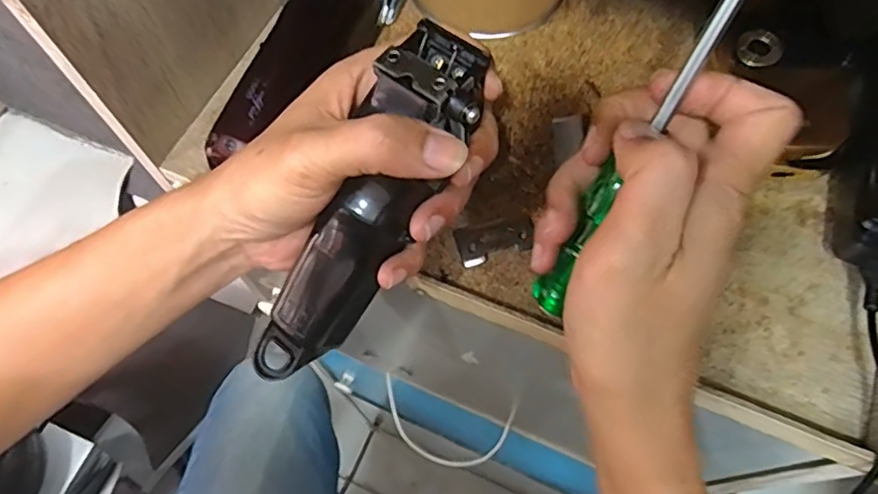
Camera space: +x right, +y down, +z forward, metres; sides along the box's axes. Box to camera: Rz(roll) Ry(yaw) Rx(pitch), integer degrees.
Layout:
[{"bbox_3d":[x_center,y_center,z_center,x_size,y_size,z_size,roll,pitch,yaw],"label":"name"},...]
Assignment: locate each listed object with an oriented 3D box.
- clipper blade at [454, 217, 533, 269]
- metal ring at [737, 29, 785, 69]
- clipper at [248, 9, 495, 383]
[{"bbox_3d":[0.030,-0.004,0.318,0.040,0.004,0.022,-14,65,-5],"label":"clipper blade"},{"bbox_3d":[0.165,-0.102,0.314,0.021,0.004,0.018,37,112,10],"label":"metal ring"},{"bbox_3d":[-0.032,-0.012,0.271,0.041,0.032,0.171,37,112,17],"label":"clipper"}]

